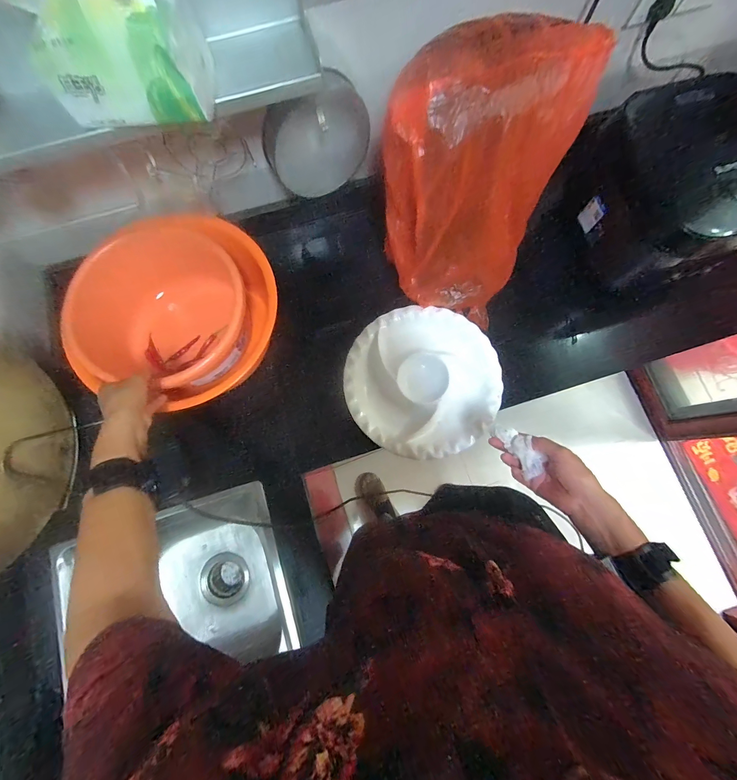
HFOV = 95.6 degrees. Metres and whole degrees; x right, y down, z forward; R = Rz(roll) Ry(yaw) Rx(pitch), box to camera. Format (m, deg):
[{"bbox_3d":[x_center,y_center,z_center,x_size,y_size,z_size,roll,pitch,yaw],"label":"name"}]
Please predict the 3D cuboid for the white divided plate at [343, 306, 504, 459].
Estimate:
[{"bbox_3d":[0.105,-0.022,0.640,0.284,0.045,0.287,0,78,-1],"label":"white divided plate"}]

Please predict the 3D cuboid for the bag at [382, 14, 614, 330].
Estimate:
[{"bbox_3d":[0.183,-0.328,0.551,0.250,0.324,0.295,38,80,7],"label":"bag"}]

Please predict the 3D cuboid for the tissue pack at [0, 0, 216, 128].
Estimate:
[{"bbox_3d":[-0.249,-0.344,0.327,0.150,0.107,0.099,-3,78,-1],"label":"tissue pack"}]

